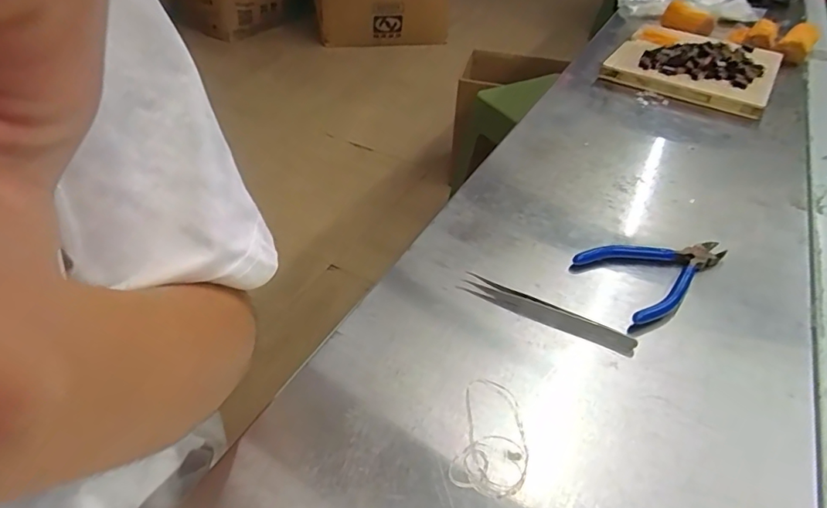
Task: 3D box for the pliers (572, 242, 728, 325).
[{"bbox_3d":[0.195,0.006,0.411,0.123,0.014,0.077,-25,48,-25],"label":"pliers"}]

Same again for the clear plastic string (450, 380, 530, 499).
[{"bbox_3d":[0.049,0.110,0.304,0.043,0.009,0.071,11,43,11],"label":"clear plastic string"}]

